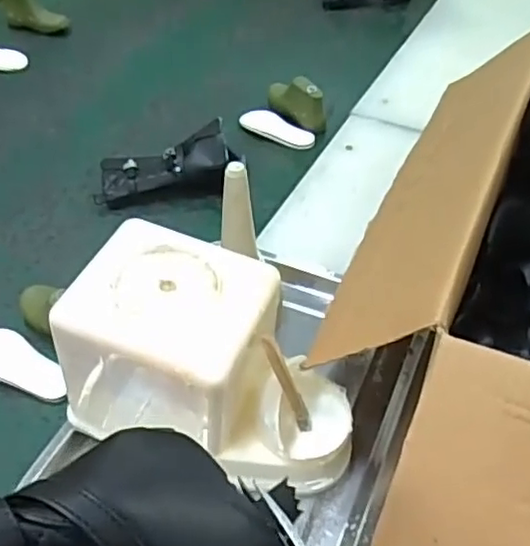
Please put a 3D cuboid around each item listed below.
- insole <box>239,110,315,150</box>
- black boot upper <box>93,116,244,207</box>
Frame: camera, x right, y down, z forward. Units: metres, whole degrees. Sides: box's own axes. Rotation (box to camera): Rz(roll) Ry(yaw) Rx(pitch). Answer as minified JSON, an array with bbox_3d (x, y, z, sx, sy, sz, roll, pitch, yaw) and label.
[{"bbox_3d":[0.022,-0.237,1.038,0.132,0.006,0.044,25,75,17],"label":"insole"},{"bbox_3d":[-0.138,-0.154,0.918,0.199,0.072,0.089,-5,47,-7],"label":"black boot upper"}]

